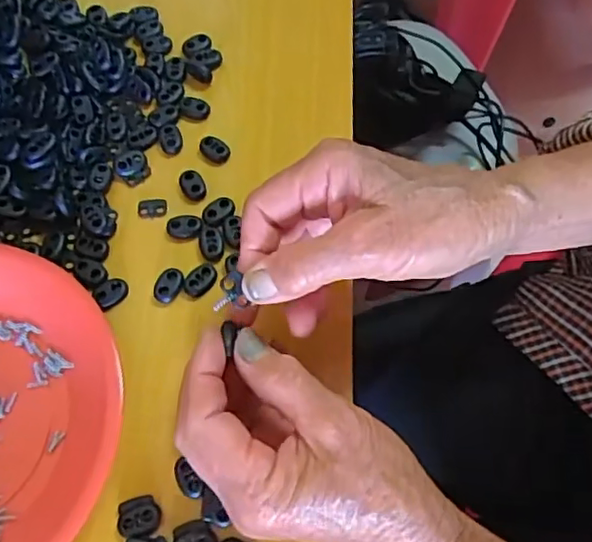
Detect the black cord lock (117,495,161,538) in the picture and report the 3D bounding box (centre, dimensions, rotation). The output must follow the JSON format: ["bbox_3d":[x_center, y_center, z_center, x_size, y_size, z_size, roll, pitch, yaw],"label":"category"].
[{"bbox_3d":[-0.080,0.124,0.305,0.021,0.006,0.019,-15,67,-7],"label":"black cord lock"}]

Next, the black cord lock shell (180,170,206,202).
[{"bbox_3d":[-0.067,-0.055,0.388,0.015,0.006,0.021,-30,69,-13],"label":"black cord lock shell"}]

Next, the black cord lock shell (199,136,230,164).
[{"bbox_3d":[-0.054,-0.081,0.400,0.021,0.007,0.014,40,72,16],"label":"black cord lock shell"}]

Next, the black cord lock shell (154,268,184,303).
[{"bbox_3d":[-0.076,0.008,0.359,0.016,0.004,0.021,20,67,9],"label":"black cord lock shell"}]

